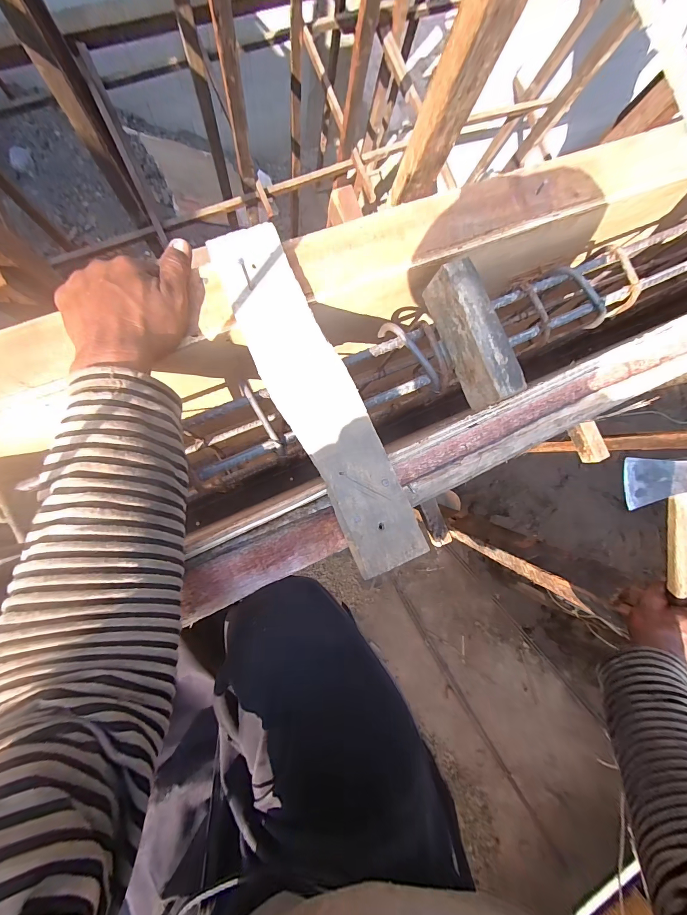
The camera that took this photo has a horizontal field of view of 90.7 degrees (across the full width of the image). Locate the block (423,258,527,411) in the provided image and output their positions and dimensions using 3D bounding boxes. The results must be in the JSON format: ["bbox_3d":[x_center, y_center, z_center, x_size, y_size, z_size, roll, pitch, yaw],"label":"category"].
[{"bbox_3d":[0.140,-0.131,0.368,0.036,0.053,0.146,-23,92,-10],"label":"block"}]

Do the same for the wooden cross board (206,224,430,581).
[{"bbox_3d":[-0.023,-0.053,0.320,0.070,0.011,0.337,-27,91,-10],"label":"wooden cross board"}]

